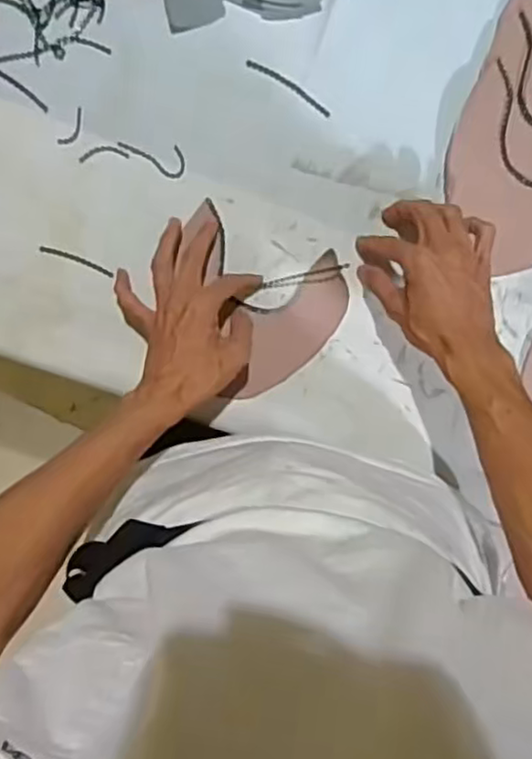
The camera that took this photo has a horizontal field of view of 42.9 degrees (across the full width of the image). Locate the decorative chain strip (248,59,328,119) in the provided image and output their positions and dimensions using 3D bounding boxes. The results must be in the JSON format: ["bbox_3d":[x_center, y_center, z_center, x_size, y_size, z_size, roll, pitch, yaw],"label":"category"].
[{"bbox_3d":[0.021,-0.263,0.607,0.086,0.004,0.009,32,98,-3],"label":"decorative chain strip"}]

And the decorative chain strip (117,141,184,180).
[{"bbox_3d":[-0.101,-0.209,0.616,0.063,0.004,0.027,32,98,-3],"label":"decorative chain strip"}]

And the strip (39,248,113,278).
[{"bbox_3d":[-0.176,-0.111,0.630,0.070,0.004,0.007,21,99,-1],"label":"strip"}]

